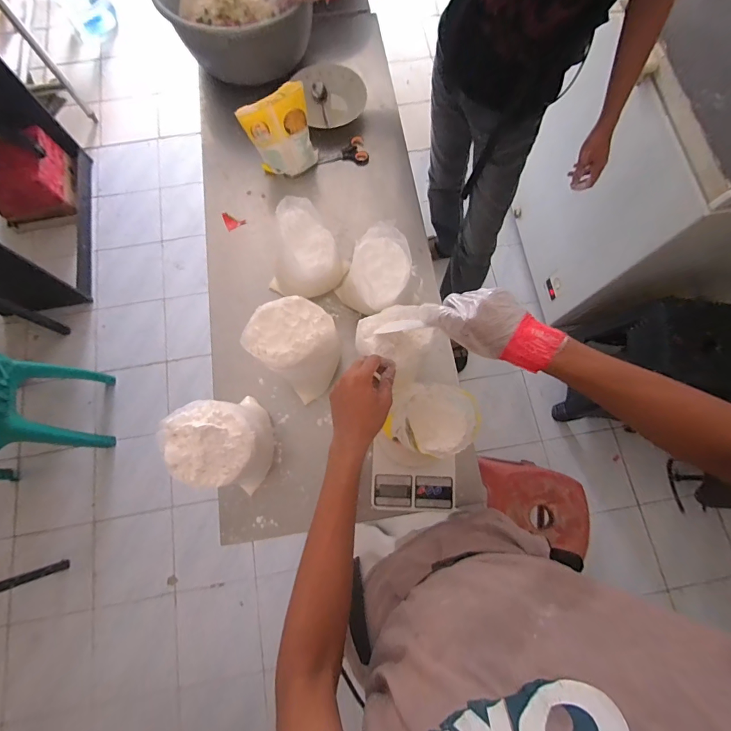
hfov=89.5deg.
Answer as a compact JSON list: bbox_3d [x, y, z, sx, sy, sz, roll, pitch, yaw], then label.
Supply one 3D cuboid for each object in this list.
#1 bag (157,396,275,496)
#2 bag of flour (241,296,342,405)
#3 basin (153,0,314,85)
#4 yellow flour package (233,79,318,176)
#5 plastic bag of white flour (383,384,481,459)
[{"bbox_3d":[-0.226,0.125,0.614,0.130,0.218,0.139,36,78,9],"label":"bag"},{"bbox_3d":[-0.120,-0.030,0.672,0.128,0.187,0.127,41,79,10],"label":"bag of flour"},{"bbox_3d":[-0.313,-0.885,0.902,0.353,0.165,0.326,0,75,0],"label":"basin"},{"bbox_3d":[-0.188,-0.504,0.819,0.145,0.151,0.084,-18,76,-5],"label":"yellow flour package"},{"bbox_3d":[0.107,0.095,0.636,0.135,0.150,0.123,40,79,10],"label":"plastic bag of white flour"}]

